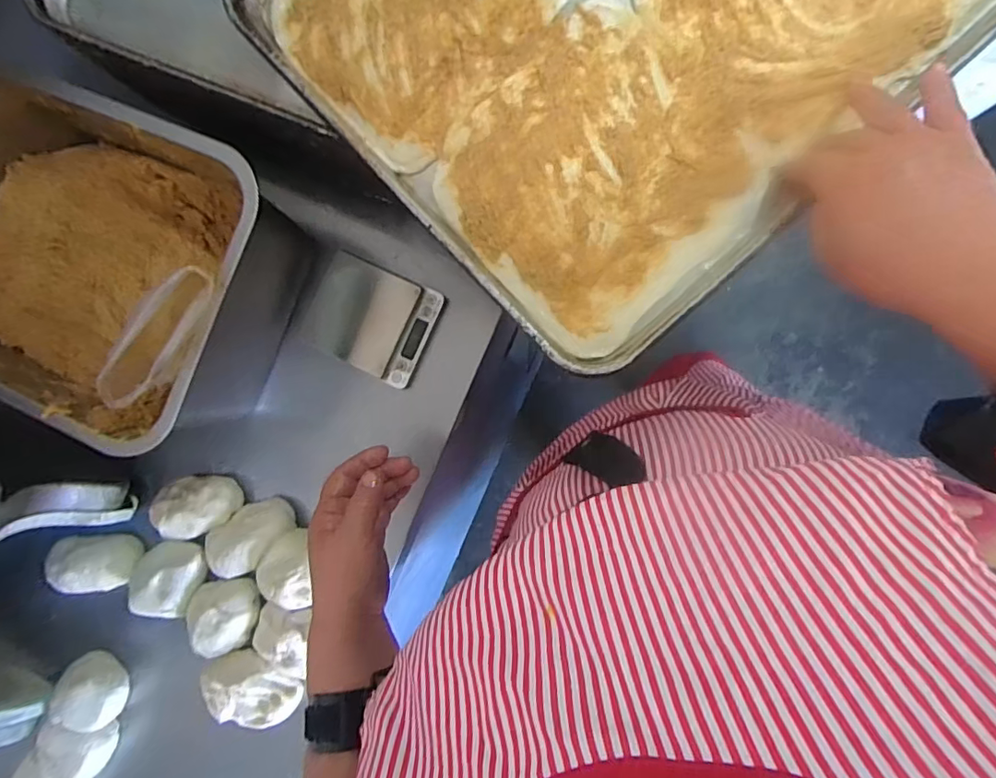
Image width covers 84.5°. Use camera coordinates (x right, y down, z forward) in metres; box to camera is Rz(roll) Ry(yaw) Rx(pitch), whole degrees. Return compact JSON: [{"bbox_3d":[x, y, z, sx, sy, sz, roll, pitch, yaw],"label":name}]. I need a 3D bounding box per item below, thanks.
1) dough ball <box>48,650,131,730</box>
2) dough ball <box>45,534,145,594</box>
[{"bbox_3d":[-0.421,0.312,0.563,0.061,0.045,0.068,-5,88,8],"label":"dough ball"},{"bbox_3d":[-0.428,0.184,0.576,0.087,0.038,0.057,-6,88,8],"label":"dough ball"}]

